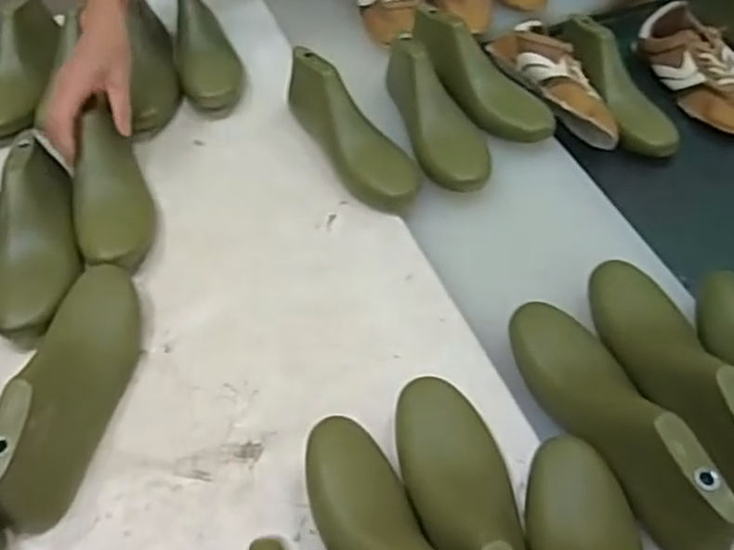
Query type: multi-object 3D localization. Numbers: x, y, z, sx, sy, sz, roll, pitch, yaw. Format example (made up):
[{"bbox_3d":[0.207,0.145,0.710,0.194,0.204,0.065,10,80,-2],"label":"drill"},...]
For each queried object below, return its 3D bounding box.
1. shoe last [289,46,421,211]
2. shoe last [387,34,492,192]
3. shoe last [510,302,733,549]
[{"bbox_3d":[-0.018,-0.176,0.812,0.086,0.095,0.225,-20,54,-13],"label":"shoe last"},{"bbox_3d":[0.081,-0.200,0.833,0.072,0.078,0.229,-12,52,-7],"label":"shoe last"},{"bbox_3d":[0.197,0.106,0.569,0.072,0.073,0.248,-20,54,-13],"label":"shoe last"}]

